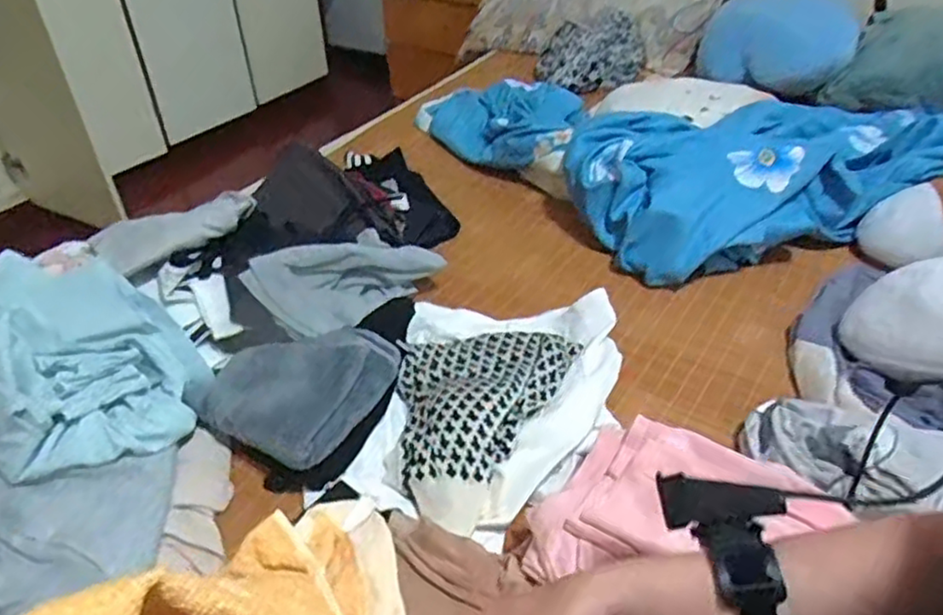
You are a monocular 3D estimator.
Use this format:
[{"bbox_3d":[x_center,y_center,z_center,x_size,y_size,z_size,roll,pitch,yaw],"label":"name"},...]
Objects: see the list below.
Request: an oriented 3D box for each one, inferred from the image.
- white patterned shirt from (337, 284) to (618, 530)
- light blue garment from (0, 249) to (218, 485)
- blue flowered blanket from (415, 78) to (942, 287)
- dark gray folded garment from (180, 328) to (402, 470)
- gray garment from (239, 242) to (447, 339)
[{"bbox_3d":[0.025,0.100,0.764,0.264,0.077,0.344,8,40,12],"label":"white patterned shirt"},{"bbox_3d":[-0.451,0.057,0.739,0.286,0.110,0.221,22,45,26],"label":"light blue garment"},{"bbox_3d":[0.390,-0.350,1.236,0.741,0.137,0.792,-18,42,-19],"label":"blue flowered blanket"},{"bbox_3d":[-0.198,0.080,0.754,0.194,0.059,0.172,20,44,24],"label":"dark gray folded garment"},{"bbox_3d":[-0.158,-0.039,0.901,0.261,0.103,0.090,-25,45,-26],"label":"gray garment"}]

